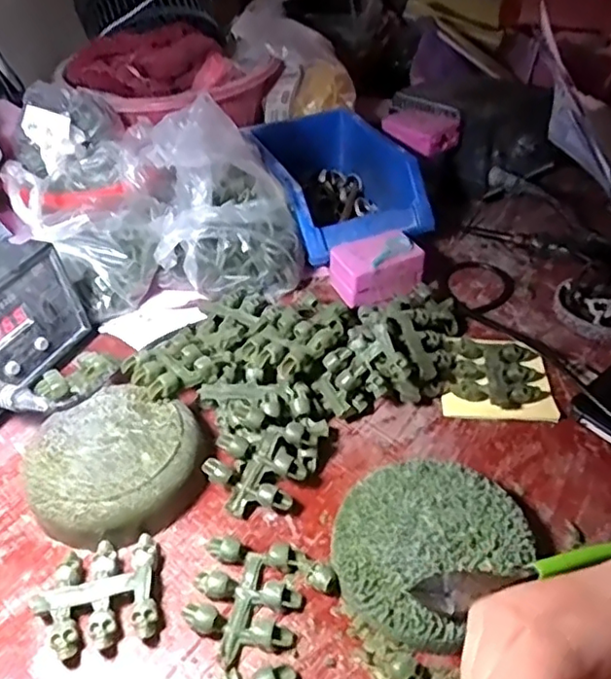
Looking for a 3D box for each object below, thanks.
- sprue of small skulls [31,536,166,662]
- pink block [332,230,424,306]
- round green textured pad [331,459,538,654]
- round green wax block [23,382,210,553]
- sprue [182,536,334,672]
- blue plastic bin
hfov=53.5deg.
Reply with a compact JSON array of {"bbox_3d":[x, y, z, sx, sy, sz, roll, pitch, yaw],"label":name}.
[{"bbox_3d":[-0.109,0.135,0.321,0.060,0.015,0.054,-8,42,-6],"label":"sprue of small skulls"},{"bbox_3d":[0.059,-0.063,0.510,0.065,0.034,0.049,-19,45,-18],"label":"pink block"},{"bbox_3d":[0.064,0.110,0.331,0.100,0.024,0.090,-33,50,-29],"label":"round green textured pad"},{"bbox_3d":[-0.114,0.076,0.372,0.092,0.035,0.106,33,53,33],"label":"round green wax block"},{"bbox_3d":[-0.023,0.136,0.316,0.070,0.012,0.060,6,43,9],"label":"sprue"},{"bbox_3d":[0.027,-0.148,0.581,0.125,0.069,0.188,-16,44,-15],"label":"blue plastic bin"}]

